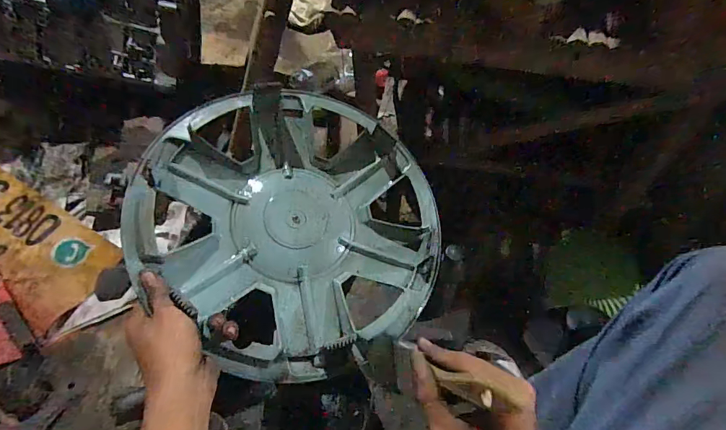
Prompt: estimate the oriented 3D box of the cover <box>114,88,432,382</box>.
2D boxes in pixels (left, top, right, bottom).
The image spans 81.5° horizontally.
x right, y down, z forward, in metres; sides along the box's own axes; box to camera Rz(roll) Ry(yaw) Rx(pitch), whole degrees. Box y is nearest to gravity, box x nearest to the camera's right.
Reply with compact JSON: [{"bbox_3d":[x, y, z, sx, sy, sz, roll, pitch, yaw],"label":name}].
[{"bbox_3d":[-0.079,0.006,0.491,0.337,0.039,0.339,-18,74,-24],"label":"cover"}]

